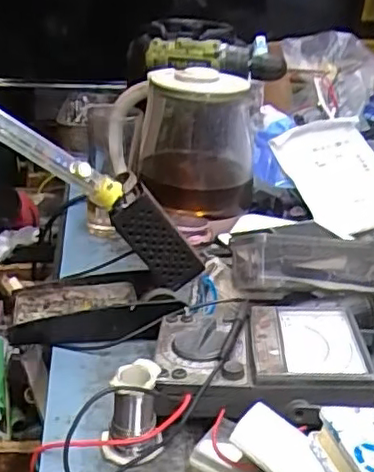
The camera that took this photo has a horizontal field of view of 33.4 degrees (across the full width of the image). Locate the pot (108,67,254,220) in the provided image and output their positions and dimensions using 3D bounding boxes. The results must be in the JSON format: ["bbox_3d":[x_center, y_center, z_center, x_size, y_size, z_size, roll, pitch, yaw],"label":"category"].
[{"bbox_3d":[-0.003,-0.122,0.769,0.173,0.163,0.140,5,25,0],"label":"pot"}]

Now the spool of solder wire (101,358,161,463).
[{"bbox_3d":[-0.039,0.123,0.444,0.037,0.062,0.037,4,25,-2],"label":"spool of solder wire"}]

